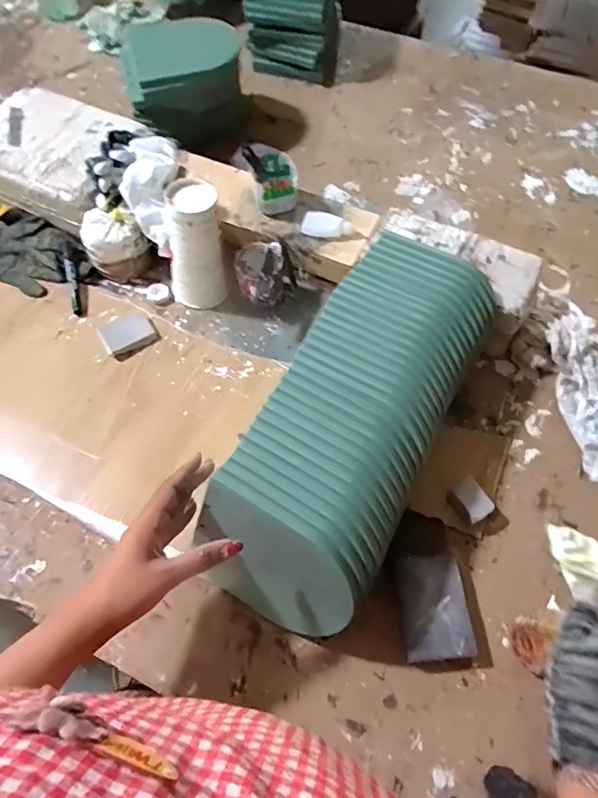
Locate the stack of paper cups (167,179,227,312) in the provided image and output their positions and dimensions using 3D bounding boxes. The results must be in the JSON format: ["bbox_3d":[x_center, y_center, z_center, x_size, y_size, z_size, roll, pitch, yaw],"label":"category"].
[{"bbox_3d":[-0.144,-0.205,0.712,0.085,0.168,0.070,-13,61,-6],"label":"stack of paper cups"}]

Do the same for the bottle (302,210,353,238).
[{"bbox_3d":[0.039,-0.242,0.731,0.070,0.021,0.028,13,62,8],"label":"bottle"}]

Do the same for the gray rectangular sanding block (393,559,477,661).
[{"bbox_3d":[0.140,0.216,0.544,0.067,0.035,0.100,-1,61,0],"label":"gray rectangular sanding block"}]

